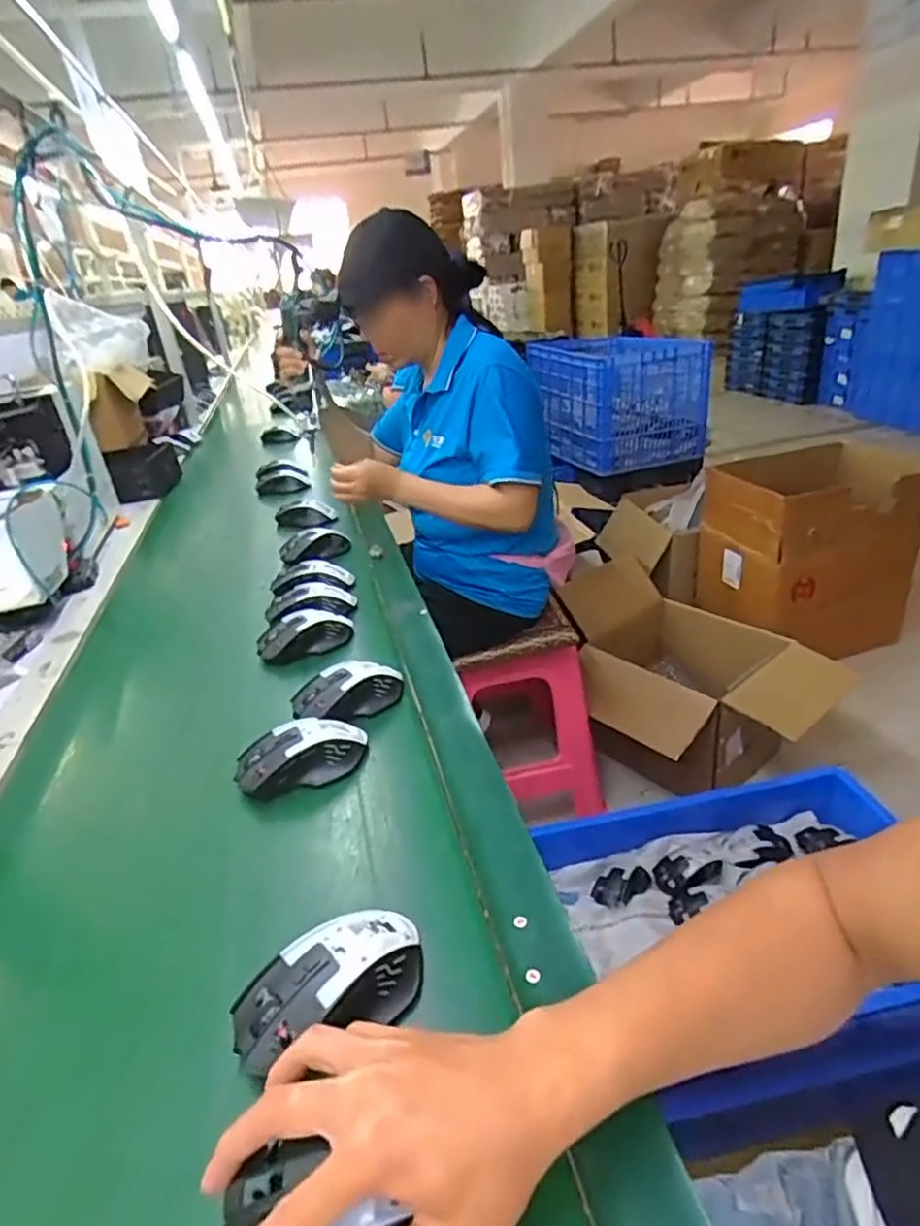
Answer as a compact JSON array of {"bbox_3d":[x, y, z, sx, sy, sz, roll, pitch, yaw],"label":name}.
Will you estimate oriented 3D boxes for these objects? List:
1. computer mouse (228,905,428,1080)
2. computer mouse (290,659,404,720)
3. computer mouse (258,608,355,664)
[{"bbox_3d":[-0.076,0.220,0.393,0.116,0.036,0.061,-24,32,-28],"label":"computer mouse"},{"bbox_3d":[-0.114,0.078,0.674,0.113,0.034,0.060,-16,29,-15],"label":"computer mouse"},{"bbox_3d":[-0.187,0.029,0.807,0.117,0.045,0.044,-25,32,-30],"label":"computer mouse"}]

